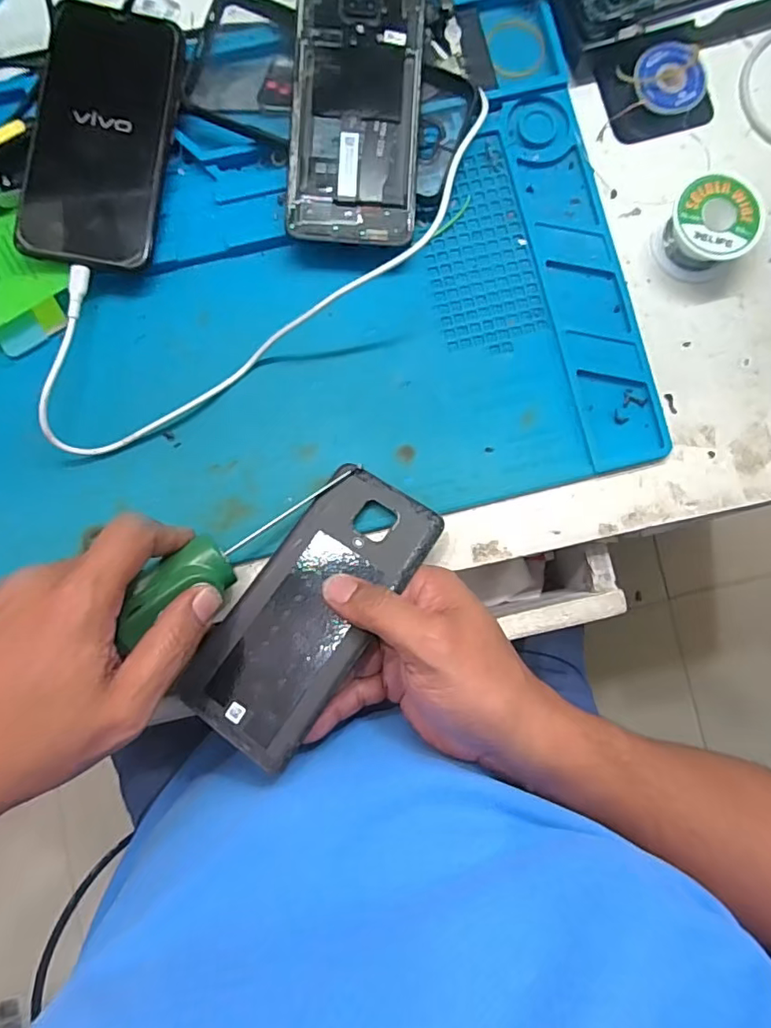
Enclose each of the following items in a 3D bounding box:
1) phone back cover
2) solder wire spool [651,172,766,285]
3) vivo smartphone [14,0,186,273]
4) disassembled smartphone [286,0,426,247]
[{"bbox_3d":[-0.040,0.049,0.302,0.074,0.006,0.160,32,76,15],"label":"phone back cover"},{"bbox_3d":[0.195,-0.173,0.333,0.052,0.030,0.049,0,87,-1],"label":"solder wire spool"},{"bbox_3d":[-0.166,-0.222,0.319,0.075,0.009,0.156,7,87,-8],"label":"vivo smartphone"},{"bbox_3d":[-0.017,-0.241,0.320,0.075,0.004,0.162,3,89,-3],"label":"disassembled smartphone"}]

